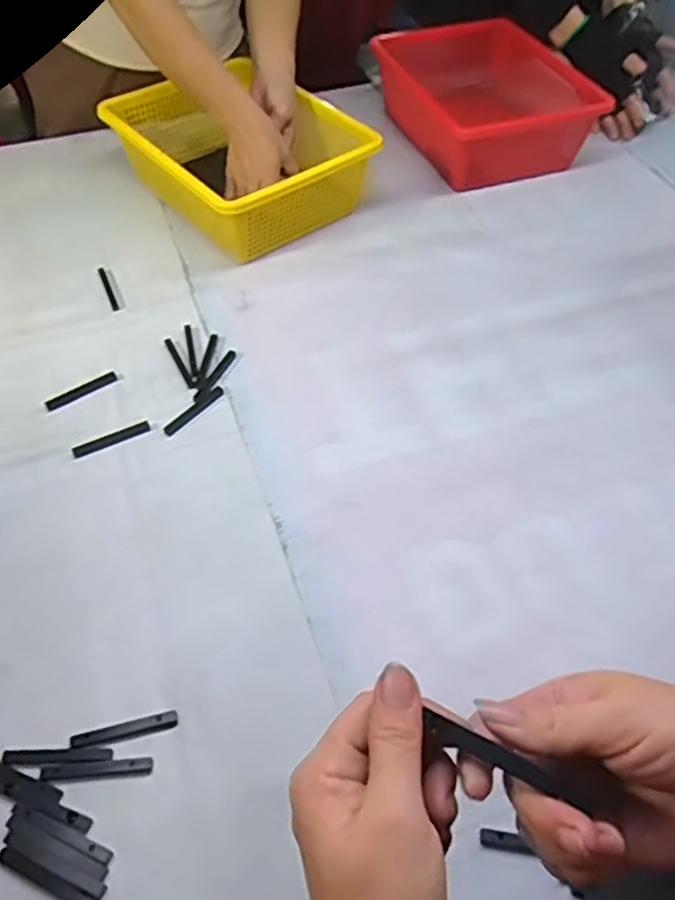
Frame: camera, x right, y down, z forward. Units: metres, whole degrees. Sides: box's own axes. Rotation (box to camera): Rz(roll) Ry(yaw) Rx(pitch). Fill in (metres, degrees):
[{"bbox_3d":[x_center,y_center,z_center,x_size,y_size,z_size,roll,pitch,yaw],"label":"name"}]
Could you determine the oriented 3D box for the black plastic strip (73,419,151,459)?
[{"bbox_3d":[-0.217,-0.011,0.660,0.074,0.005,0.012,-25,54,-20],"label":"black plastic strip"}]

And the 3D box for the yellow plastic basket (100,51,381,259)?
[{"bbox_3d":[-0.133,-0.380,0.893,0.239,0.114,0.311,-33,57,-25],"label":"yellow plastic basket"}]

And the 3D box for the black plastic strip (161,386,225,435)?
[{"bbox_3d":[-0.145,-0.041,0.687,0.012,0.004,0.076,31,56,23],"label":"black plastic strip"}]

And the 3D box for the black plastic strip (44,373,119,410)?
[{"bbox_3d":[-0.261,-0.061,0.700,0.074,0.005,0.017,-27,55,-21],"label":"black plastic strip"}]

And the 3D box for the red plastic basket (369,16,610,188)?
[{"bbox_3d":[0.209,-0.508,0.997,0.264,0.118,0.290,-18,52,-15],"label":"red plastic basket"}]

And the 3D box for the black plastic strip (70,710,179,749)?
[{"bbox_3d":[-0.153,0.202,0.493,0.074,0.004,0.013,-12,51,-10],"label":"black plastic strip"}]

